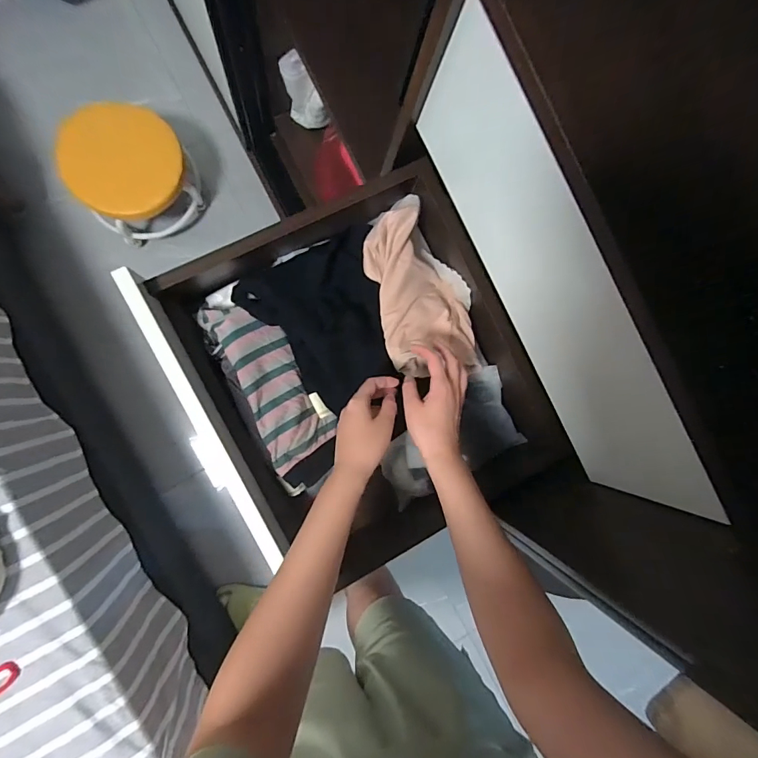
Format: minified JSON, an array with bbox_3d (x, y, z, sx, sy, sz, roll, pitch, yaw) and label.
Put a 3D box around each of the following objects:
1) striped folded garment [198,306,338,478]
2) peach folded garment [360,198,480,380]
[{"bbox_3d":[-0.140,0.000,0.542,0.097,0.031,0.221,-27,93,-9],"label":"striped folded garment"},{"bbox_3d":[0.056,-0.121,0.580,0.127,0.056,0.229,-14,91,-9],"label":"peach folded garment"}]

